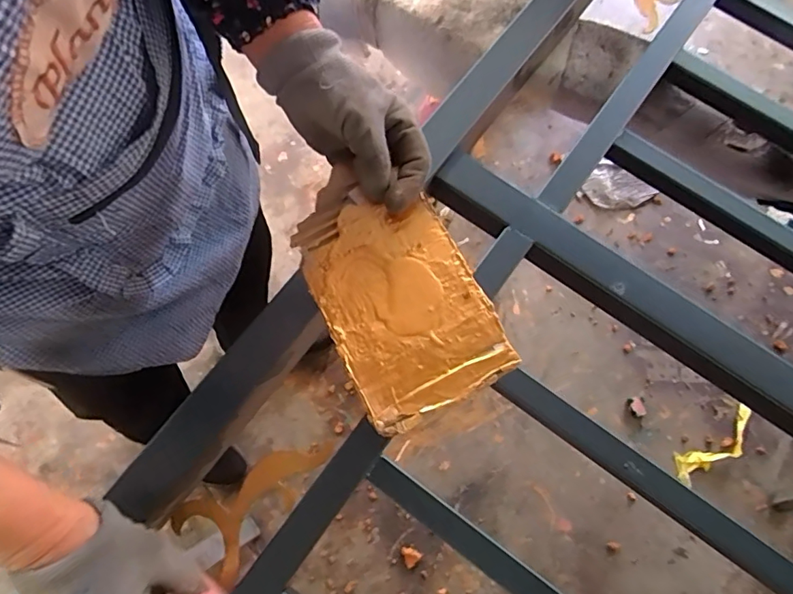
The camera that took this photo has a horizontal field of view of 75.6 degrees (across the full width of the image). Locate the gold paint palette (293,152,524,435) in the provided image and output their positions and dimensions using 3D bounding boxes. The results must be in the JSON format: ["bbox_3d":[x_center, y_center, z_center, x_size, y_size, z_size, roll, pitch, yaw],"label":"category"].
[{"bbox_3d":[-0.004,-0.008,0.365,0.106,0.012,0.180,-25,74,-10],"label":"gold paint palette"}]

